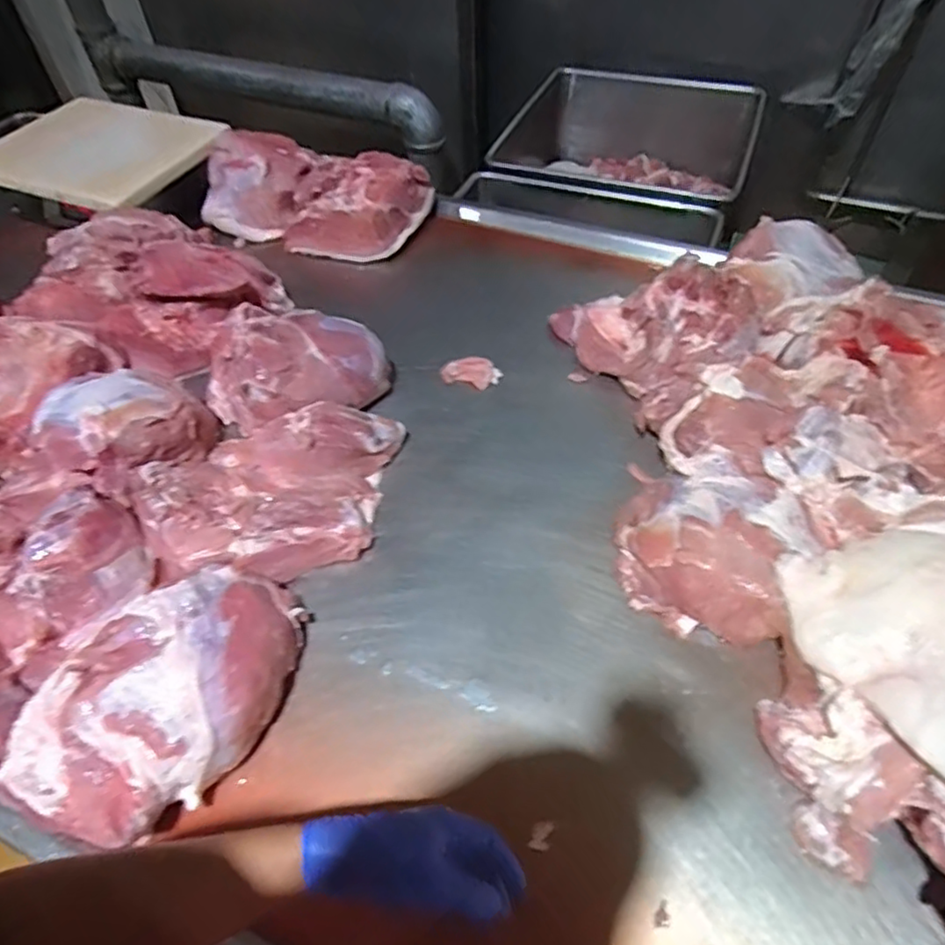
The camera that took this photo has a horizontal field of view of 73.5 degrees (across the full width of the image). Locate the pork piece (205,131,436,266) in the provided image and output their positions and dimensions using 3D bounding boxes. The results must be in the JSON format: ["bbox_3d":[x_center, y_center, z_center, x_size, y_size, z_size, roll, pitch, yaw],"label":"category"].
[{"bbox_3d":[-0.293,-0.508,1.151,0.386,0.128,0.188,18,54,16],"label":"pork piece"}]

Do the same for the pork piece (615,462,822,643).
[{"bbox_3d":[0.263,0.079,0.710,0.199,0.084,0.194,14,53,13],"label":"pork piece"}]

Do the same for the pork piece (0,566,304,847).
[{"bbox_3d":[-0.301,0.208,0.612,0.198,0.108,0.280,37,61,27],"label":"pork piece"}]

